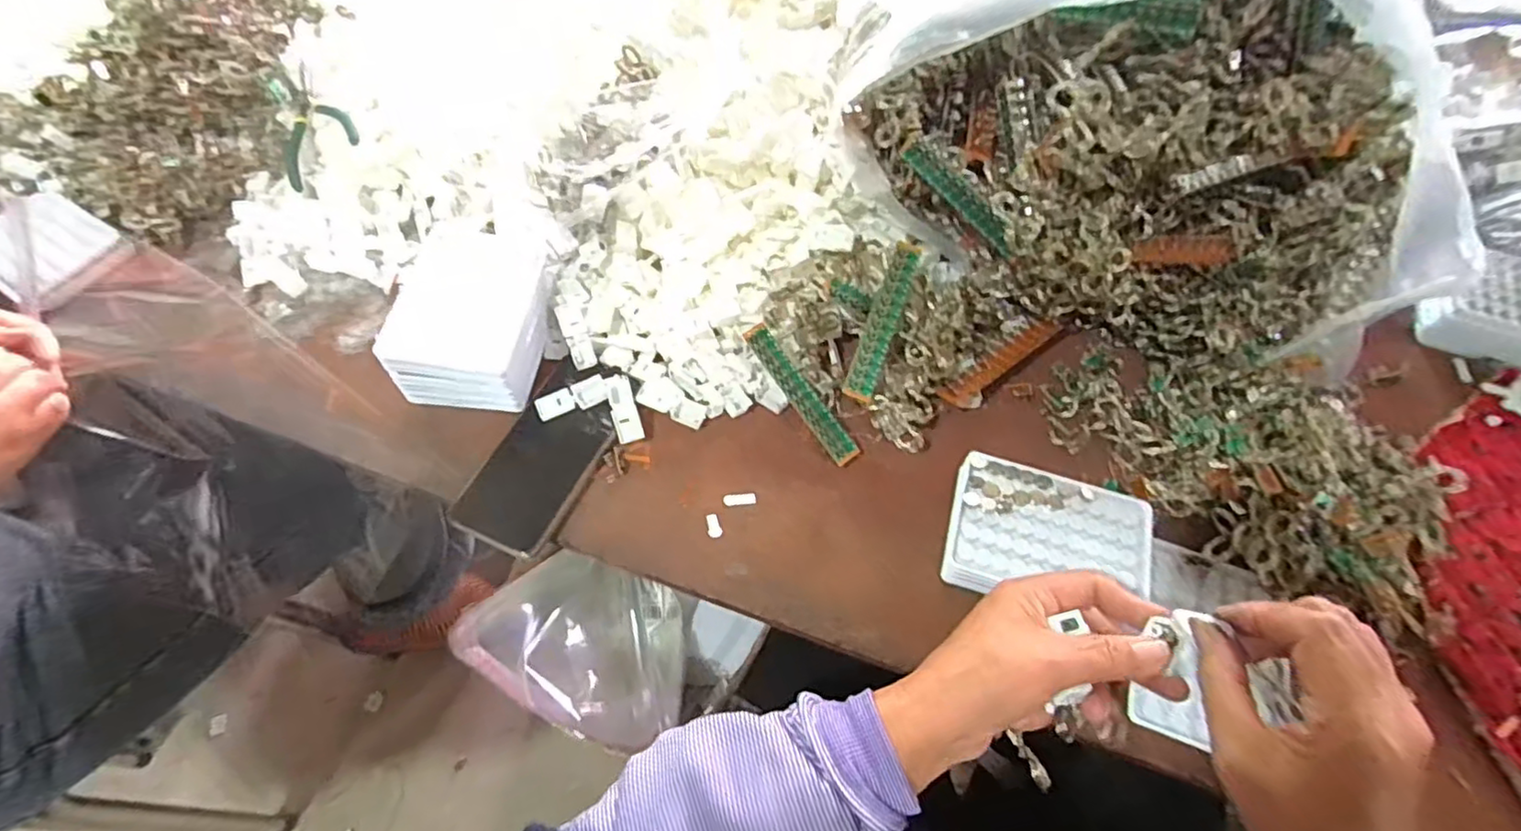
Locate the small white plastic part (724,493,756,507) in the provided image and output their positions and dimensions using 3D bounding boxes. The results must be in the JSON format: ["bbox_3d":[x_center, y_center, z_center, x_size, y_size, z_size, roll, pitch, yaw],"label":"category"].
[{"bbox_3d":[-0.016,0.063,0.500,0.024,0.004,0.010,-5,60,-3],"label":"small white plastic part"}]

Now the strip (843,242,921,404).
[{"bbox_3d":[0.093,-0.073,0.503,0.022,0.010,0.127,19,82,3],"label":"strip"}]

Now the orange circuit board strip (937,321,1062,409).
[{"bbox_3d":[0.199,-0.045,0.537,0.120,0.009,0.023,-33,65,-18],"label":"orange circuit board strip"}]

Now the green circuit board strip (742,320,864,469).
[{"bbox_3d":[0.032,-0.017,0.513,0.021,0.010,0.126,-34,83,-18],"label":"green circuit board strip"}]

